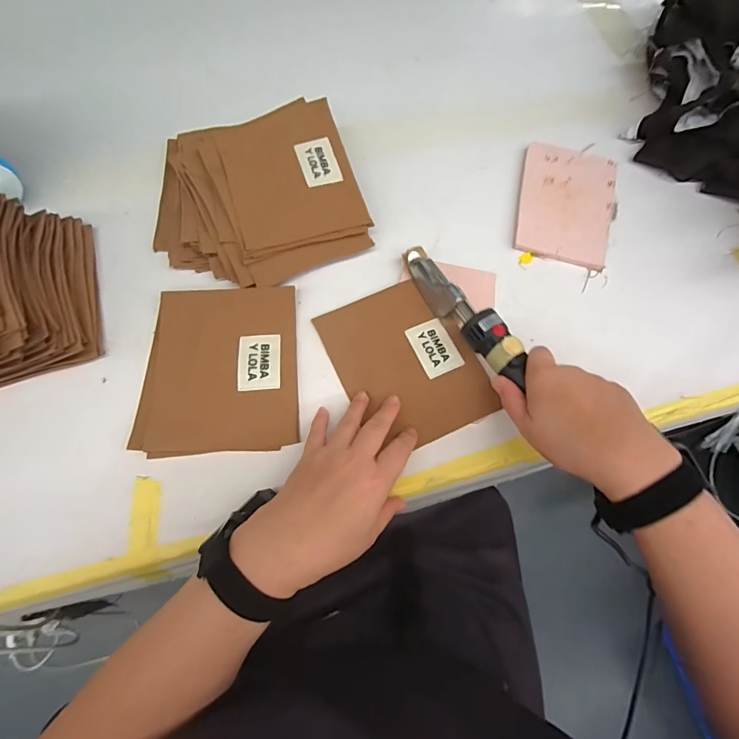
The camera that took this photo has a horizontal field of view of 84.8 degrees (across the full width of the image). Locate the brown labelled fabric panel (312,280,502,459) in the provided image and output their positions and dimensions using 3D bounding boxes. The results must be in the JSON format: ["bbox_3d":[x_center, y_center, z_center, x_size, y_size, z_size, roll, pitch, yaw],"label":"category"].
[{"bbox_3d":[0.037,-0.009,0.414,0.130,0.010,0.167,-25,72,-12],"label":"brown labelled fabric panel"}]

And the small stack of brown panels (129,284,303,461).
[{"bbox_3d":[-0.148,-0.005,0.401,0.149,0.011,0.168,-3,68,-4],"label":"small stack of brown panels"}]

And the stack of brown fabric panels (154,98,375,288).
[{"bbox_3d":[-0.133,-0.205,0.462,0.229,0.049,0.229,-19,70,-10],"label":"stack of brown fabric panels"}]

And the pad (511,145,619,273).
[{"bbox_3d":[0.245,-0.209,0.505,0.112,0.008,0.183,16,68,4],"label":"pad"}]

